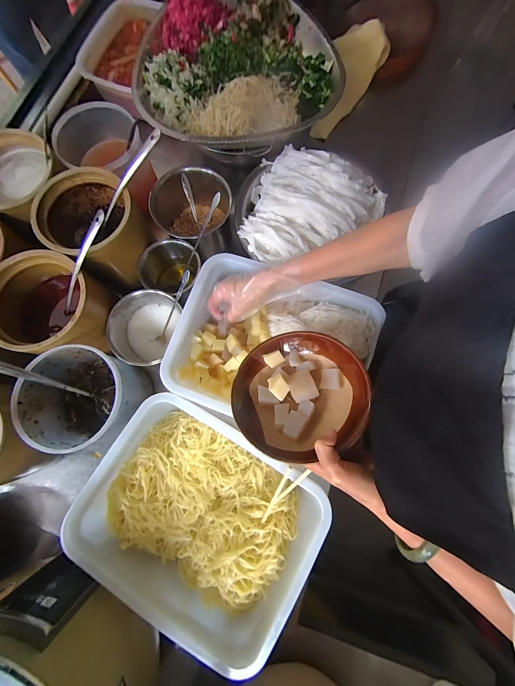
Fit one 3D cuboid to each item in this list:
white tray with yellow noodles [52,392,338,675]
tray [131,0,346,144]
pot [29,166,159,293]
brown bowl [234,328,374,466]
[{"bbox_3d":[-0.086,0.263,0.402,0.331,0.071,0.266,28,79,5],"label":"white tray with yellow noodles"},{"bbox_3d":[-0.046,-0.541,0.500,0.381,0.054,0.392,-21,80,-5],"label":"tray"},{"bbox_3d":[-0.292,-0.211,0.490,0.153,0.158,0.164,0,78,-1],"label":"pot"},{"bbox_3d":[0.058,0.072,0.371,0.179,0.072,0.180,-8,56,12],"label":"brown bowl"}]

